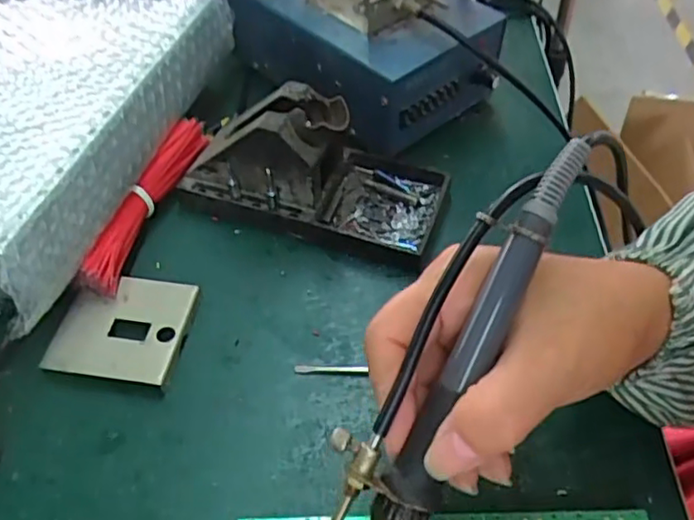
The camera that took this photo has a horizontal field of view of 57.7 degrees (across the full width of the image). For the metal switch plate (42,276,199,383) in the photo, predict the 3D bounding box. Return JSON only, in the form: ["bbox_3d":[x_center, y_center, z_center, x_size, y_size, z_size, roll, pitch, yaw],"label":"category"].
[{"bbox_3d":[-0.119,0.036,0.339,0.065,0.010,0.063,5,50,6],"label":"metal switch plate"}]

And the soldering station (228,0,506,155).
[{"bbox_3d":[0.001,-0.159,0.446,0.109,0.078,0.191,-37,59,-26],"label":"soldering station"}]

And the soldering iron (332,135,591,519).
[{"bbox_3d":[0.025,0.047,0.210,0.032,0.016,0.198,27,89,19],"label":"soldering iron"}]

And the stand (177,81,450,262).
[{"bbox_3d":[-0.020,-0.064,0.386,0.158,0.069,0.077,15,52,13],"label":"stand"}]

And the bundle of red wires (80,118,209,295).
[{"bbox_3d":[-0.120,-0.037,0.381,0.020,0.025,0.134,11,51,10],"label":"bundle of red wires"}]

